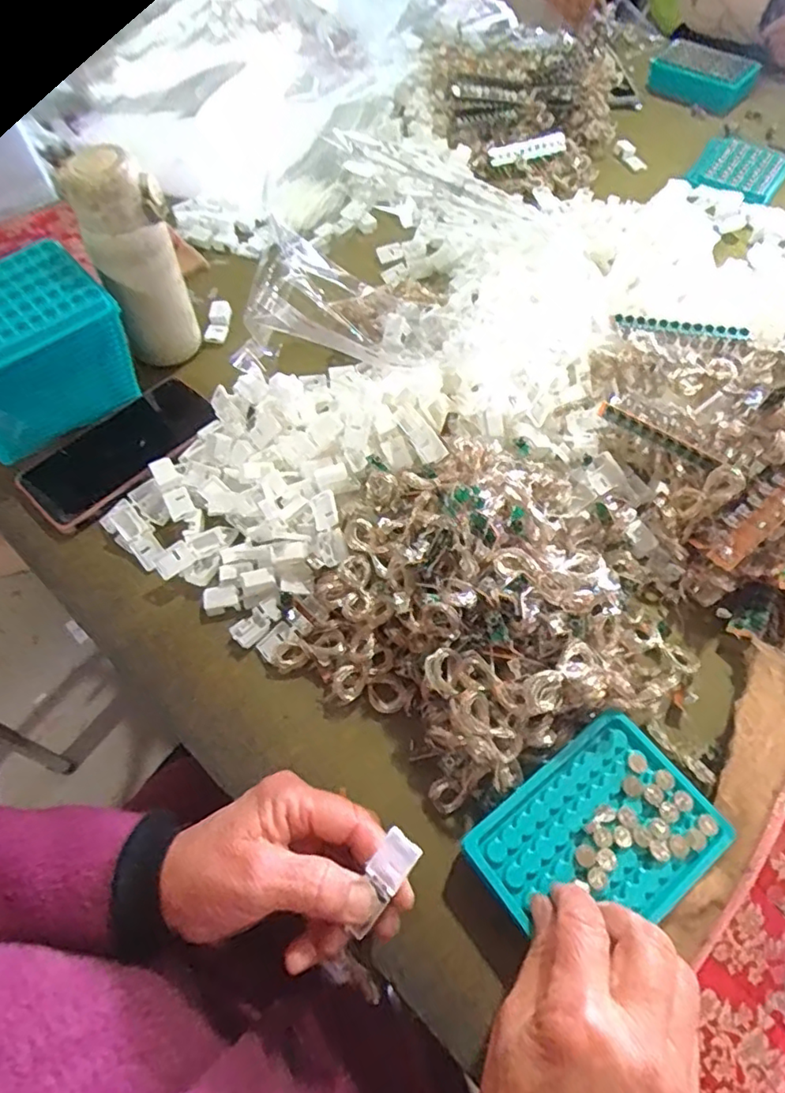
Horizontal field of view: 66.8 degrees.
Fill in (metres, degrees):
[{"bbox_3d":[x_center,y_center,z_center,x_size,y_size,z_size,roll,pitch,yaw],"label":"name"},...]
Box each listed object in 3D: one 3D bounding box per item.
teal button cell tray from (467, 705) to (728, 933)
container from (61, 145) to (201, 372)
[{"bbox_3d":[0.120,0.168,0.345,0.130,0.011,0.094,-33,66,-19],"label":"teal button cell tray"},{"bbox_3d":[-0.212,-0.229,0.506,0.064,0.176,0.066,-21,62,-12],"label":"container"}]

